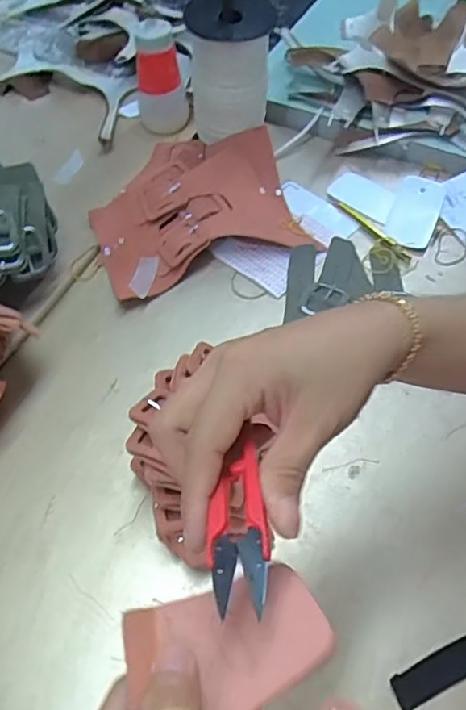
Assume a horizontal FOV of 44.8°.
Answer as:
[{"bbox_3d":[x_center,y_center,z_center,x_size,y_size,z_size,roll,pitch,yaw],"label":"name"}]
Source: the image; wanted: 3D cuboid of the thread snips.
[{"bbox_3d":[0.003,0.065,0.230,0.023,0.013,0.078,2,46,3],"label":"thread snips"}]

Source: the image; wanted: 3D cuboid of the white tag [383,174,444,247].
[{"bbox_3d":[0.209,-0.165,0.651,0.053,0.010,0.107,13,61,19],"label":"white tag"}]

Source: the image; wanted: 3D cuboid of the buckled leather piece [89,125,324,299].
[{"bbox_3d":[-0.050,-0.176,0.648,0.226,0.044,0.208,-20,59,-10],"label":"buckled leather piece"}]

